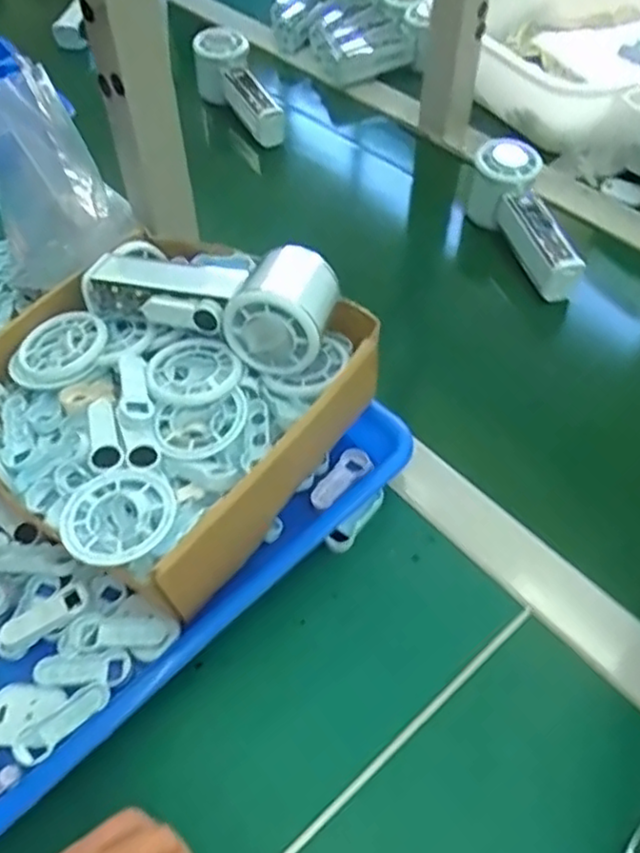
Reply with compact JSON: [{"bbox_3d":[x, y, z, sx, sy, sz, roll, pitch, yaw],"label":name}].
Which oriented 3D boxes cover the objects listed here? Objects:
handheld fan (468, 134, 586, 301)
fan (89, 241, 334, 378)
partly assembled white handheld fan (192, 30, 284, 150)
[{"bbox_3d":[0.178,-0.174,0.589,0.053,0.053,0.150,-19,71,-14],"label":"handheld fan"},{"bbox_3d":[-0.066,-0.085,0.422,0.150,0.046,0.070,12,53,9],"label":"fan"},{"bbox_3d":[-0.080,-0.358,0.735,0.050,0.071,0.147,-31,73,-22],"label":"partly assembled white handheld fan"}]

